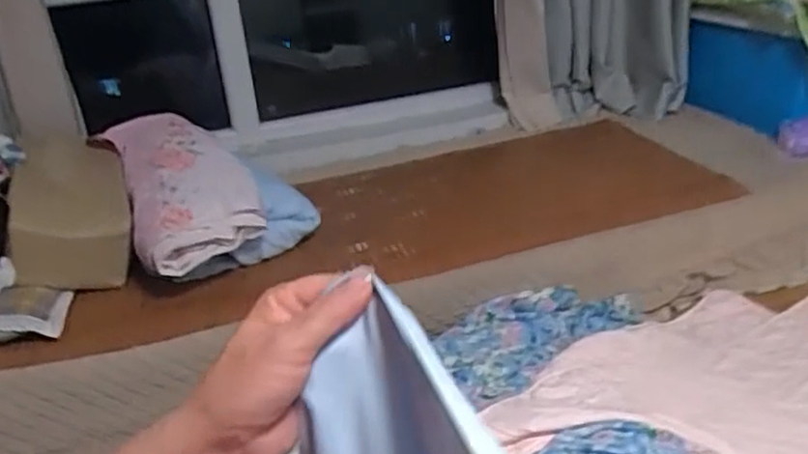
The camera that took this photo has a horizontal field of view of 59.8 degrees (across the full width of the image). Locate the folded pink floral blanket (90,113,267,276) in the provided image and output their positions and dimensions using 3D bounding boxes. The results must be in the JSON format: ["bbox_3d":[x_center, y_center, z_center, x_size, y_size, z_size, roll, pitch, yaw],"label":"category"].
[{"bbox_3d":[-0.461,-0.095,1.456,0.242,0.140,0.520,-16,28,-20],"label":"folded pink floral blanket"}]

